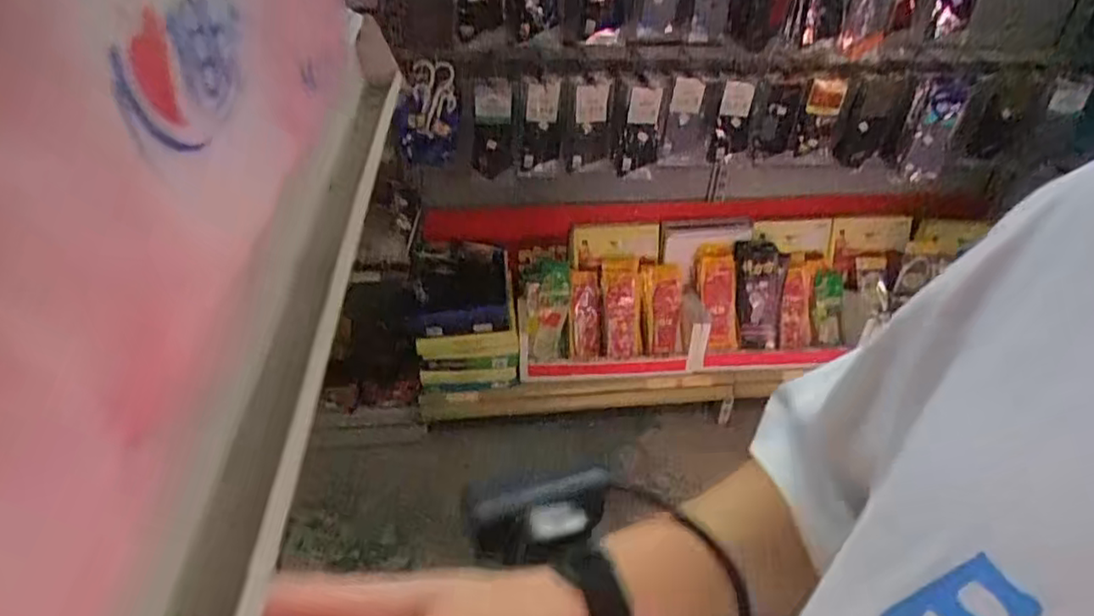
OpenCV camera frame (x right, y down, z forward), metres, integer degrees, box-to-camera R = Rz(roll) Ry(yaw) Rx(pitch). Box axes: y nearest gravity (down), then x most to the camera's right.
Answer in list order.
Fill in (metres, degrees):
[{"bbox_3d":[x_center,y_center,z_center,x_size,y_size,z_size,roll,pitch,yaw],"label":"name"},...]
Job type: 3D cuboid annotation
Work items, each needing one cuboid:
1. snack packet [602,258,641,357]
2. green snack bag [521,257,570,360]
[{"bbox_3d":[0.213,-0.001,1.880,0.100,0.275,0.023,-2,0,2],"label":"snack packet"},{"bbox_3d":[-0.005,0.000,1.841,0.135,0.289,0.042,1,-1,-2],"label":"green snack bag"}]

